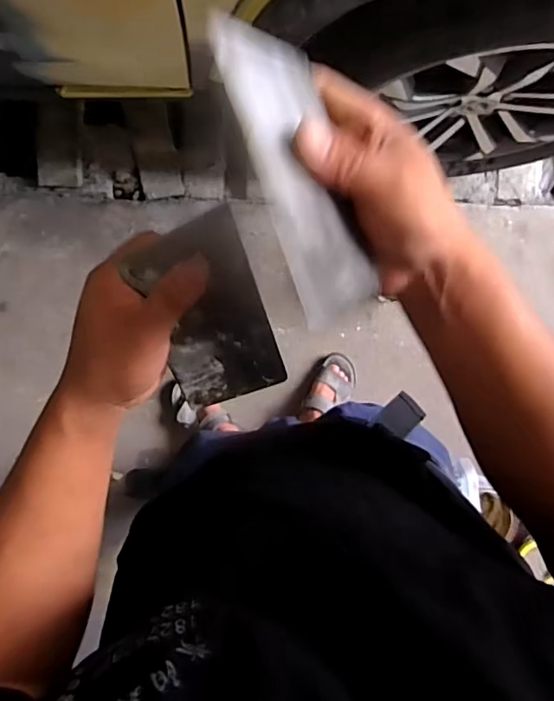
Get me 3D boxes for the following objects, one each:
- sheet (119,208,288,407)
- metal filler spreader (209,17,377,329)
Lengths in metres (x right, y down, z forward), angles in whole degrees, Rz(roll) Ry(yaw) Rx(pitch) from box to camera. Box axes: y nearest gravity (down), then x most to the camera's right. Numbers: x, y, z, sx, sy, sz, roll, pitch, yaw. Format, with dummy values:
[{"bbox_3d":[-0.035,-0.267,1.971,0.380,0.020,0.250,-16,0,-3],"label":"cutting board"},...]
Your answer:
[{"bbox_3d":[-0.042,-0.019,0.347,0.070,0.008,0.130,-16,125,3],"label":"sheet"},{"bbox_3d":[0.013,-0.085,0.262,0.070,0.009,0.140,-32,106,-46],"label":"metal filler spreader"}]

